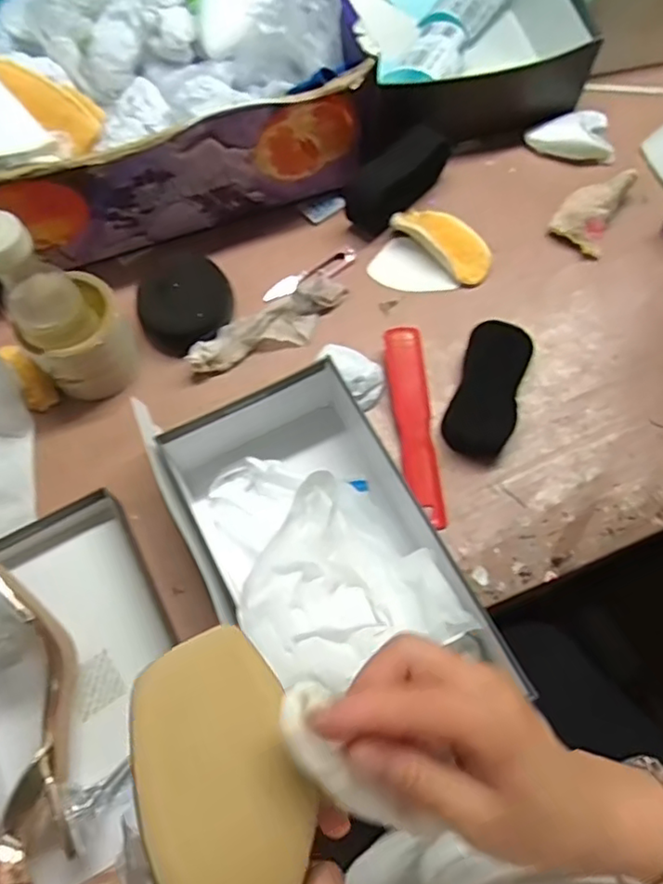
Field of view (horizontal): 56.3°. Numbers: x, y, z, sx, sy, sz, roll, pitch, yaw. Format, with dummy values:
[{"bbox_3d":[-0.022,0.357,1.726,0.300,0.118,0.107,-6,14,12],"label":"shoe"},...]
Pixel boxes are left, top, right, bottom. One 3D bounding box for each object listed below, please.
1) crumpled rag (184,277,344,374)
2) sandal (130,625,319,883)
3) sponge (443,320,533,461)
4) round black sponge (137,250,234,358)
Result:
[{"bbox_3d":[-0.060,-0.114,0.608,0.168,0.025,0.052,-32,72,-12],"label":"crumpled rag"},{"bbox_3d":[-0.036,0.194,0.268,0.071,0.051,0.208,-17,79,-7],"label":"sandal"},{"bbox_3d":[0.148,-0.049,0.580,0.057,0.029,0.128,17,70,7],"label":"sponge"},{"bbox_3d":[-0.141,-0.133,0.600,0.089,0.036,0.085,0,69,0],"label":"round black sponge"}]

